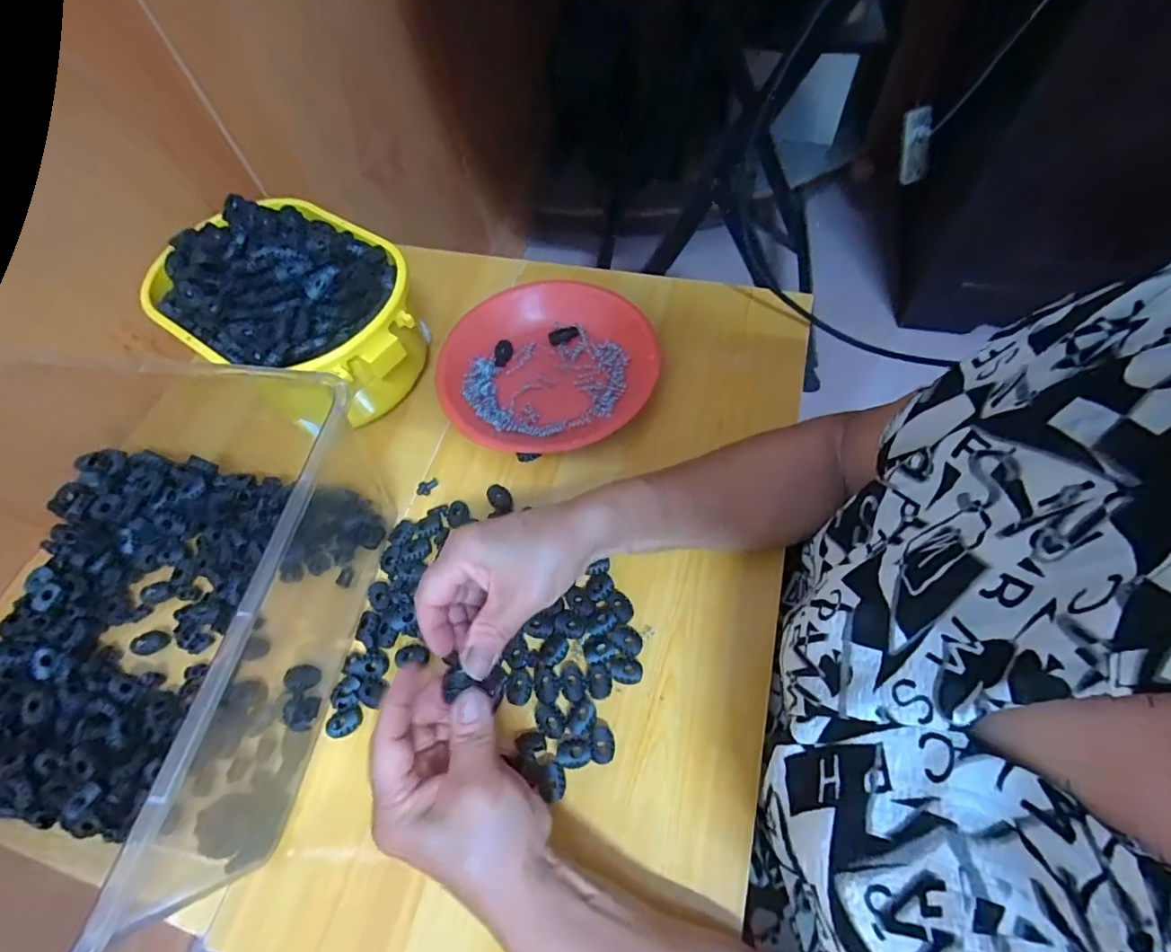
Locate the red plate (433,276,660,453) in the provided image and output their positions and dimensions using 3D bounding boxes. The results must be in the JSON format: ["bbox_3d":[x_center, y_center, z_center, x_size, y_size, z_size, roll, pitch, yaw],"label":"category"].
[{"bbox_3d":[-0.031,-0.099,0.484,0.182,0.036,0.188,-2,61,4],"label":"red plate"}]

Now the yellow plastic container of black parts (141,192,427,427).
[{"bbox_3d":[-0.244,-0.140,0.469,0.232,0.112,0.166,31,68,19],"label":"yellow plastic container of black parts"}]

